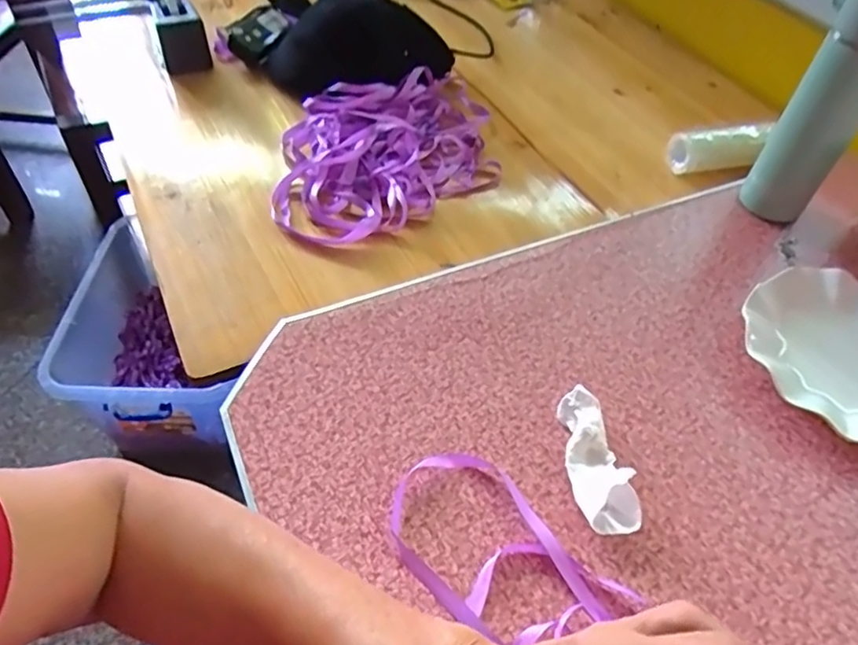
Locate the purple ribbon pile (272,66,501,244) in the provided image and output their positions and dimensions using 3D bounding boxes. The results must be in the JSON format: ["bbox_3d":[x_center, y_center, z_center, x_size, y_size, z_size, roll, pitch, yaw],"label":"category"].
[{"bbox_3d":[-0.046,-0.195,0.674,0.264,0.046,0.221,-9,52,-11],"label":"purple ribbon pile"}]

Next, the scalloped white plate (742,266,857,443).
[{"bbox_3d":[0.360,0.031,0.505,0.175,0.027,0.173,2,51,-2],"label":"scalloped white plate"}]

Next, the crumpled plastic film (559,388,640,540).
[{"bbox_3d":[0.119,0.099,0.432,0.035,0.025,0.107,-5,51,-8],"label":"crumpled plastic film"}]

